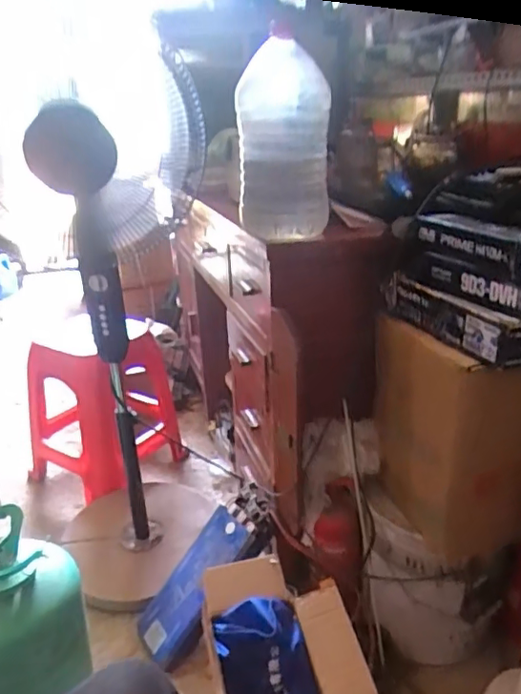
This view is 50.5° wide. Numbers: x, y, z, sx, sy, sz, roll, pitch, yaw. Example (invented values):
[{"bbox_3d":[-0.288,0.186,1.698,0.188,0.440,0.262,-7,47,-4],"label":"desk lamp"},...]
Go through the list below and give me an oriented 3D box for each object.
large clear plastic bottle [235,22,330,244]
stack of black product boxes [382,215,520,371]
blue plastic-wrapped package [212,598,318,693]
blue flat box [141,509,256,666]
[{"bbox_3d":[0.039,-0.309,0.893,0.148,0.324,0.125,-3,47,0],"label":"large clear plastic bottle"},{"bbox_3d":[0.359,-0.106,0.860,0.195,0.179,0.289,-10,24,-17],"label":"stack of black product boxes"},{"bbox_3d":[0.011,0.528,0.876,0.146,0.232,0.050,-11,-19,-17],"label":"blue plastic-wrapped package"},{"bbox_3d":[-0.143,0.509,1.190,0.141,0.039,0.321,26,78,49],"label":"blue flat box"}]

